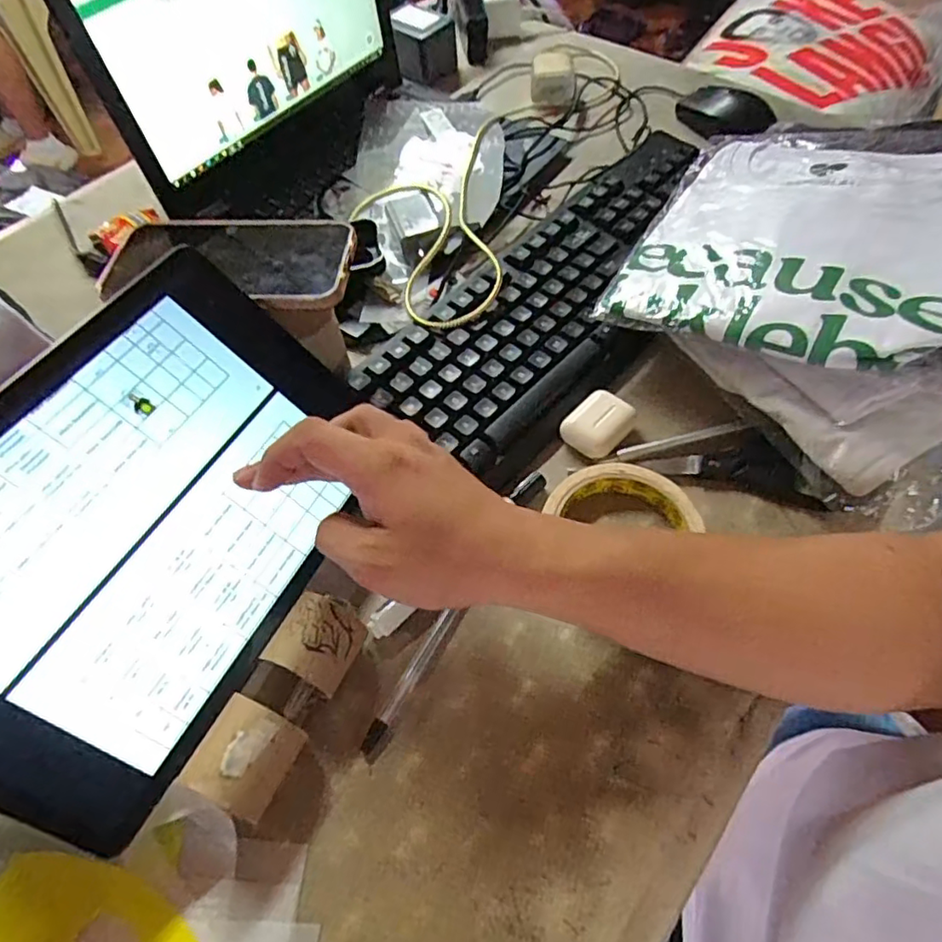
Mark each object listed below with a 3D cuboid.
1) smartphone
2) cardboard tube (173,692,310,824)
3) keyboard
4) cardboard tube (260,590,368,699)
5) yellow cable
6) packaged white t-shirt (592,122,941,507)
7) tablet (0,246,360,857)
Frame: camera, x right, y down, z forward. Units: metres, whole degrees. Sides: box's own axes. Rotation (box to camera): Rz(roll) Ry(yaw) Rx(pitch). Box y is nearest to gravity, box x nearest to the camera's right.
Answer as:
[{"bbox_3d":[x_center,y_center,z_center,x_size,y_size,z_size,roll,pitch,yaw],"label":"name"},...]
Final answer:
[{"bbox_3d":[-0.146,-0.129,0.361,0.145,0.012,0.074,2,58,4],"label":"smartphone"},{"bbox_3d":[-0.104,0.138,0.286,0.039,0.042,0.041,21,61,15],"label":"cardboard tube"},{"bbox_3d":[0.089,-0.144,0.458,0.137,0.026,0.361,37,66,23],"label":"keyboard"},{"bbox_3d":[-0.081,0.093,0.316,0.040,0.038,0.039,20,61,15],"label":"cardboard tube"},{"bbox_3d":[-0.038,-0.221,0.512,0.120,0.042,0.241,-4,58,0],"label":"yellow cable"},{"bbox_3d":[0.238,-0.144,0.401,0.242,0.056,0.297,25,69,25],"label":"packaged white t-shirt"},{"bbox_3d":[-0.155,0.019,0.285,0.165,0.006,0.245,42,57,-21],"label":"tablet"}]

